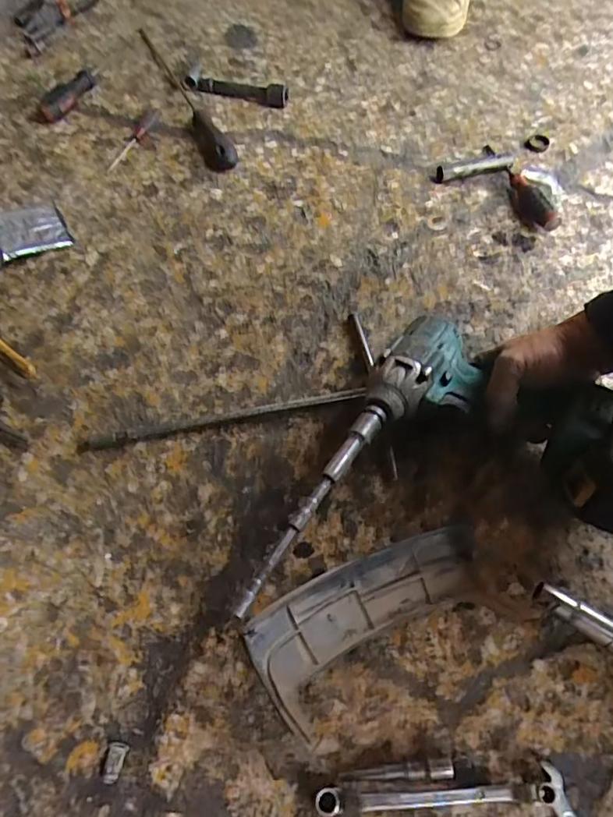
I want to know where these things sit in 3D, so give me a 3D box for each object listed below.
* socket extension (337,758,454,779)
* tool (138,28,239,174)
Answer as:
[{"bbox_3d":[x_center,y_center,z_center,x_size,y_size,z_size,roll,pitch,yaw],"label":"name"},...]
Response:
[{"bbox_3d":[0.065,0.261,0.371,0.079,0.011,0.011,-1,64,-1],"label":"socket extension"},{"bbox_3d":[-0.168,-0.441,0.704,0.038,0.026,0.338,-21,66,-11],"label":"tool"}]

